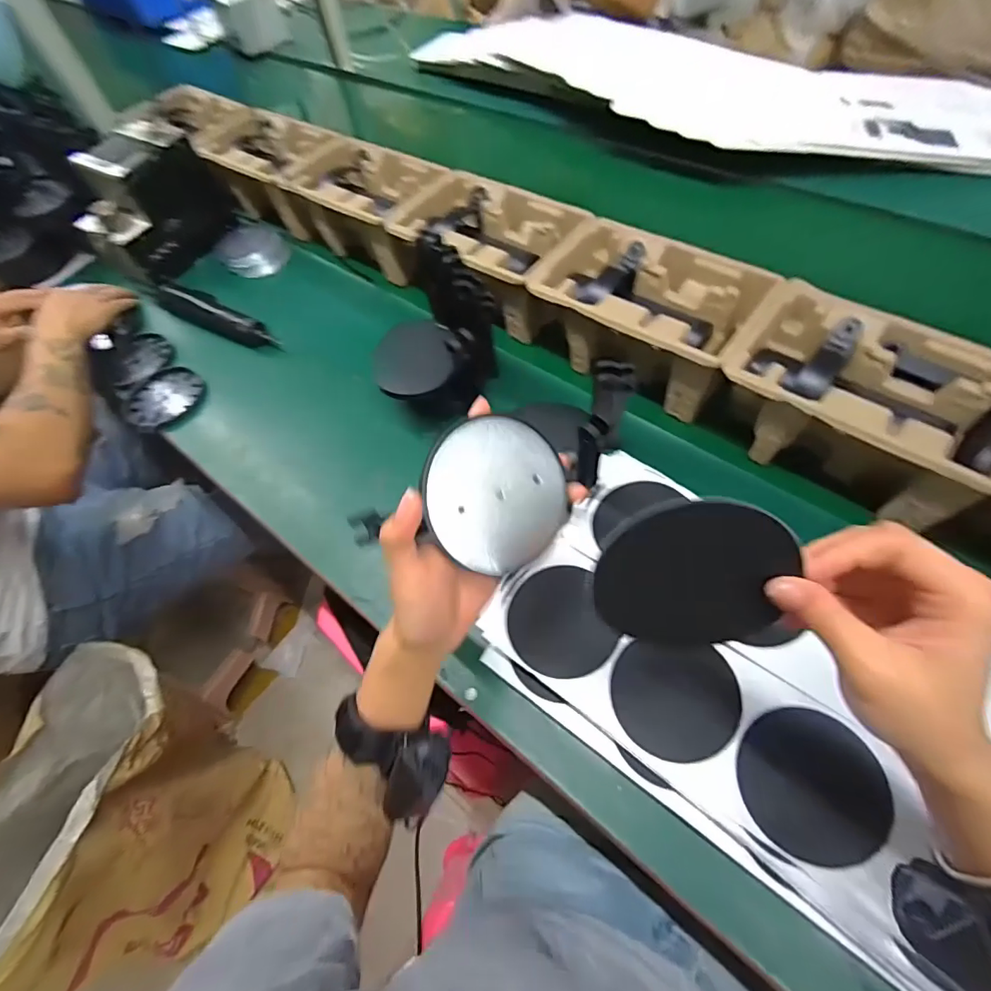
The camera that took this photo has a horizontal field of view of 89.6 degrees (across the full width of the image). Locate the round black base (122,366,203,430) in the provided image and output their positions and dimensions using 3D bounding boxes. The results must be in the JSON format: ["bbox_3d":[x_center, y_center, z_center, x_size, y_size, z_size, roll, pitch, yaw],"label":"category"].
[{"bbox_3d":[-0.433,-0.126,0.658,0.088,0.019,0.098,39,66,21],"label":"round black base"}]

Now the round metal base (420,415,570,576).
[{"bbox_3d":[0.002,0.000,0.311,0.093,0.006,0.097,-1,92,-26],"label":"round metal base"}]

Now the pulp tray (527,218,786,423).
[{"bbox_3d":[0.154,-0.201,0.553,0.230,0.097,0.148,34,64,19],"label":"pulp tray"}]

